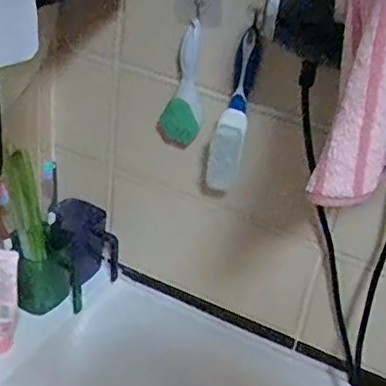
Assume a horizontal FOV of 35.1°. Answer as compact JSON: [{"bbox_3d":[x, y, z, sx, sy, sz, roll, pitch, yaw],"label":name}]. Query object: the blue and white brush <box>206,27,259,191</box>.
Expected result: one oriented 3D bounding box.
[{"bbox_3d":[0.046,-0.090,0.701,0.037,0.185,0.029,11,32,6],"label":"blue and white brush"}]

